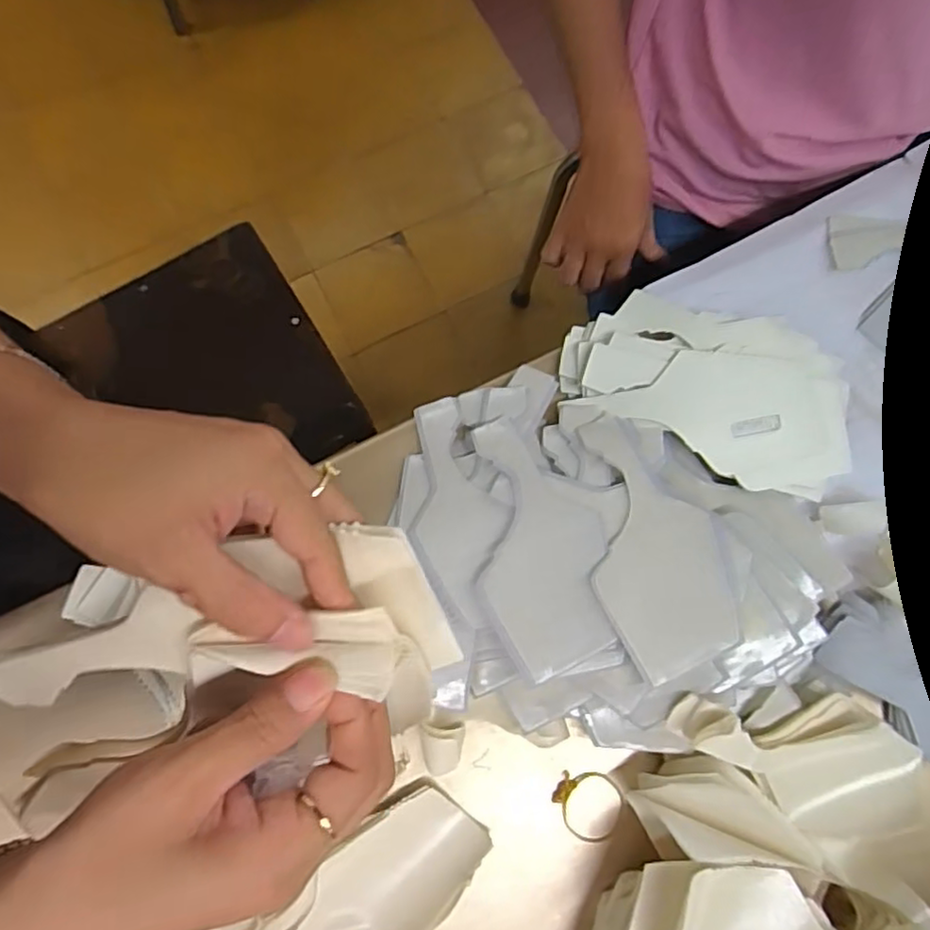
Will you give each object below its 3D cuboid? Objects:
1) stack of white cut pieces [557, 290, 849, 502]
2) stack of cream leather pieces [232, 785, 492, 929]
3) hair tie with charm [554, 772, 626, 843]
[{"bbox_3d":[0.182,-0.061,0.498,0.214,0.041,0.130,17,79,3],"label":"stack of white cut pieces"},{"bbox_3d":[-0.072,0.294,0.433,0.183,0.013,0.077,-37,81,-8],"label":"stack of cream leather pieces"},{"bbox_3d":[0.087,0.239,0.457,0.049,0.007,0.046,0,78,-1],"label":"hair tie with charm"}]

